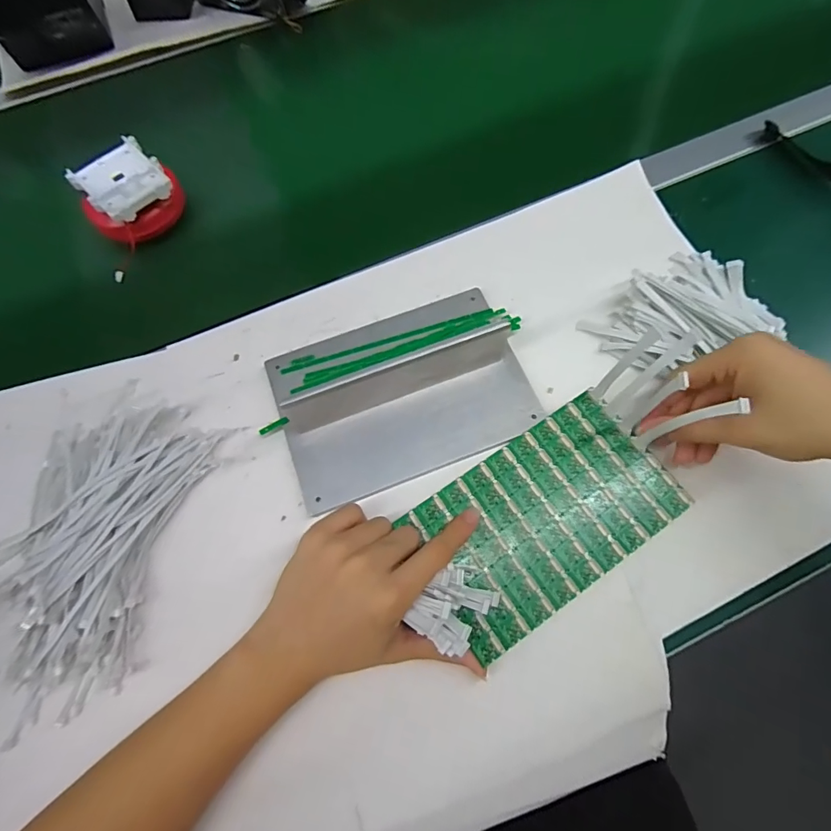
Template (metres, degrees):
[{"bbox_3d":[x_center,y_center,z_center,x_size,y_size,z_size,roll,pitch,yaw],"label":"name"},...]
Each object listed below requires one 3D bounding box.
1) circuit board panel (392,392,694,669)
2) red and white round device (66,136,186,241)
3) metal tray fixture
[{"bbox_3d":[0.094,0.070,0.325,0.181,0.006,0.110,-32,71,-10],"label":"circuit board panel"},{"bbox_3d":[-0.267,-0.204,0.424,0.085,0.053,0.081,-1,69,2],"label":"red and white round device"},{"bbox_3d":[-0.010,-0.028,0.352,0.197,0.047,0.137,-21,69,-6],"label":"metal tray fixture"}]

